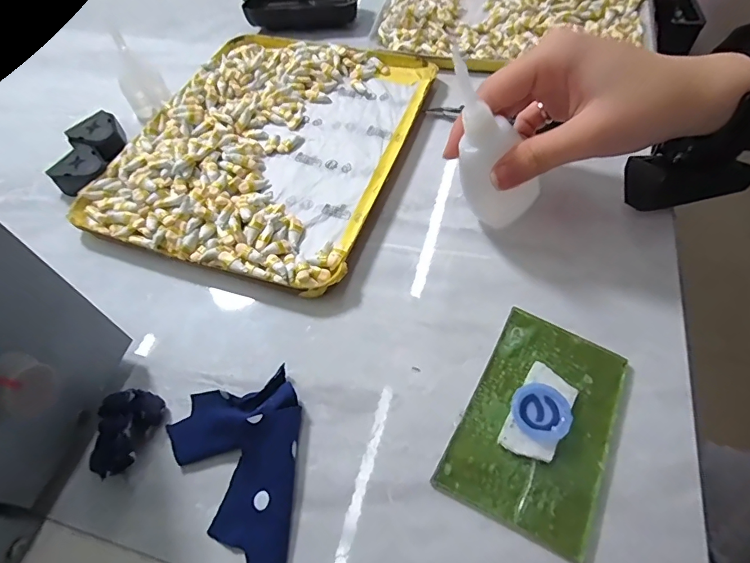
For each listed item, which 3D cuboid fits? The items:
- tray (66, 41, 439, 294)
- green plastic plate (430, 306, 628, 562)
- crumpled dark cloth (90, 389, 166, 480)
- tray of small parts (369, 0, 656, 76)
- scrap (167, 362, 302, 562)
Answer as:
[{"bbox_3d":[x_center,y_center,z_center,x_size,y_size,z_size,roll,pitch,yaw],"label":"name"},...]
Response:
[{"bbox_3d":[-0.079,-0.111,0.339,0.192,0.019,0.242,14,59,13],"label":"tray"},{"bbox_3d":[0.081,0.066,0.219,0.066,0.011,0.103,23,61,17],"label":"green plastic plate"},{"bbox_3d":[-0.122,0.074,0.220,0.029,0.022,0.039,-14,57,-5],"label":"crumpled dark cloth"},{"bbox_3d":[0.132,-0.279,0.430,0.235,0.018,0.240,9,58,9],"label":"tray of small parts"},{"bbox_3d":[-0.058,0.084,0.212,0.062,0.016,0.088,-31,60,-15],"label":"scrap"}]

